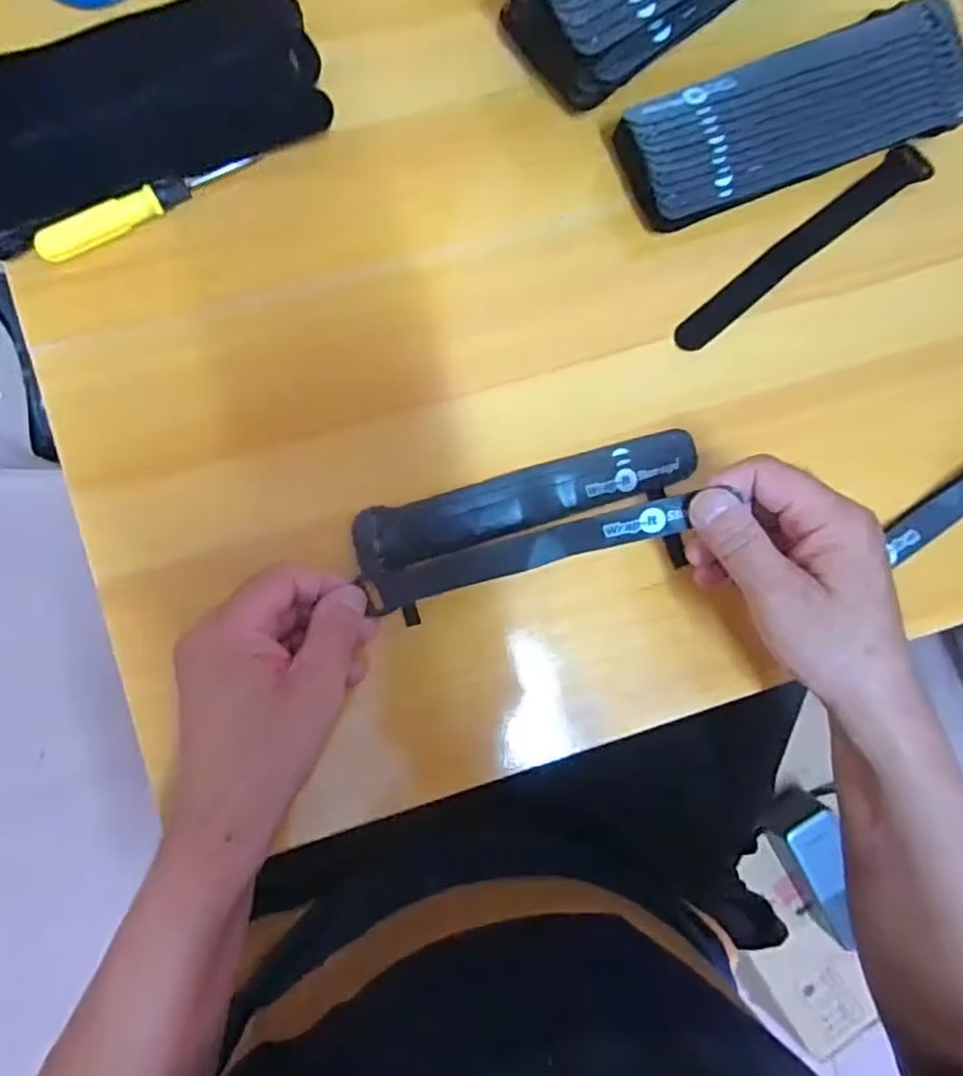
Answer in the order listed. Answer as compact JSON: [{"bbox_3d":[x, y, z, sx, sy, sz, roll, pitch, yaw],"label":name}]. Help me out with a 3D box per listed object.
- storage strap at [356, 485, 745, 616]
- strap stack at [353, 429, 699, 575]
[{"bbox_3d":[0.020,0.009,0.351,0.166,0.028,0.020,-16,89,11],"label":"storage strap"},{"bbox_3d":[0.027,-0.023,0.382,0.198,0.017,0.036,-15,89,-6],"label":"strap stack"}]

